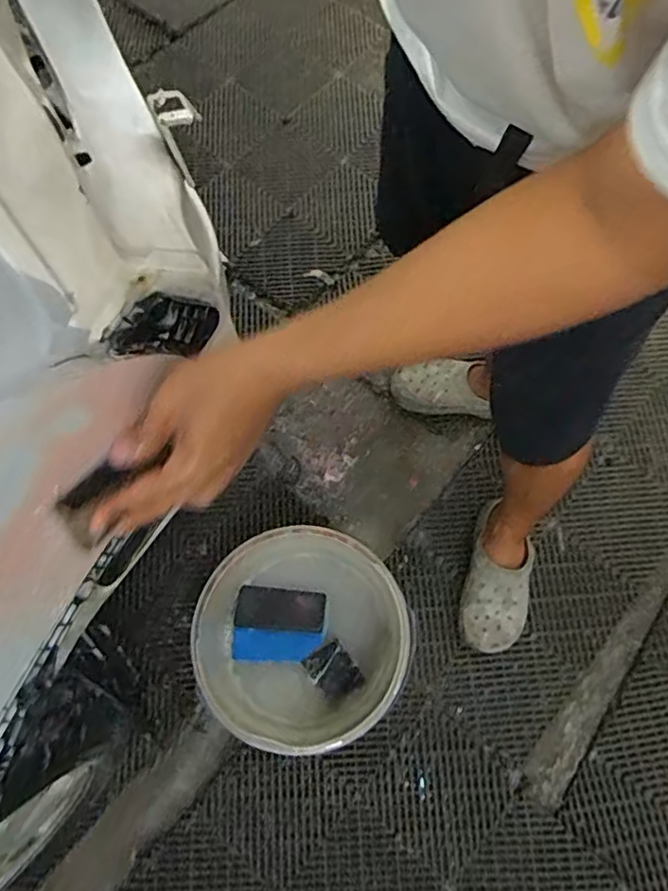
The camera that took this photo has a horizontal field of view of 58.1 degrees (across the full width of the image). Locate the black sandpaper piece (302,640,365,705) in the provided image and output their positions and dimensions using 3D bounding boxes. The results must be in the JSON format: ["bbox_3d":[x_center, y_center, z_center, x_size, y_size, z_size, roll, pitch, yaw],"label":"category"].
[{"bbox_3d":[-0.002,0.364,0.967,0.070,0.004,0.085,-34,62,-12],"label":"black sandpaper piece"}]

